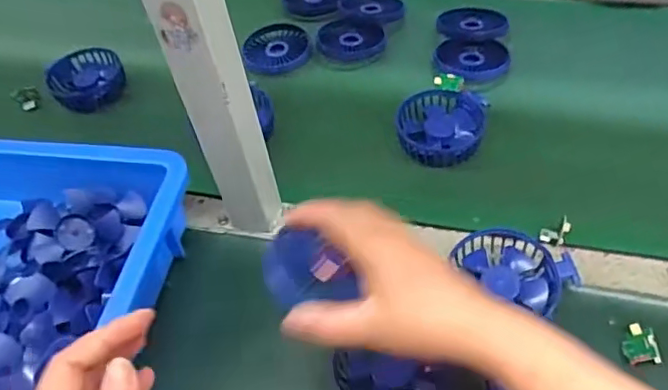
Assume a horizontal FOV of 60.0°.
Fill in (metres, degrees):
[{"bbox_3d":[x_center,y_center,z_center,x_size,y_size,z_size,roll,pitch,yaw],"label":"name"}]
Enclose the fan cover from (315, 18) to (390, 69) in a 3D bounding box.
[{"bbox_3d":[0.021,-0.190,0.717,0.083,0.014,0.083,-8,50,-1],"label":"fan cover"}]

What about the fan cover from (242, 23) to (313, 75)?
[{"bbox_3d":[-0.069,-0.182,0.719,0.080,0.016,0.081,4,51,9],"label":"fan cover"}]

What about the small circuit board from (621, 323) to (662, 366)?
[{"bbox_3d":[0.235,0.115,0.444,0.025,0.011,0.031,1,51,6],"label":"small circuit board"}]

